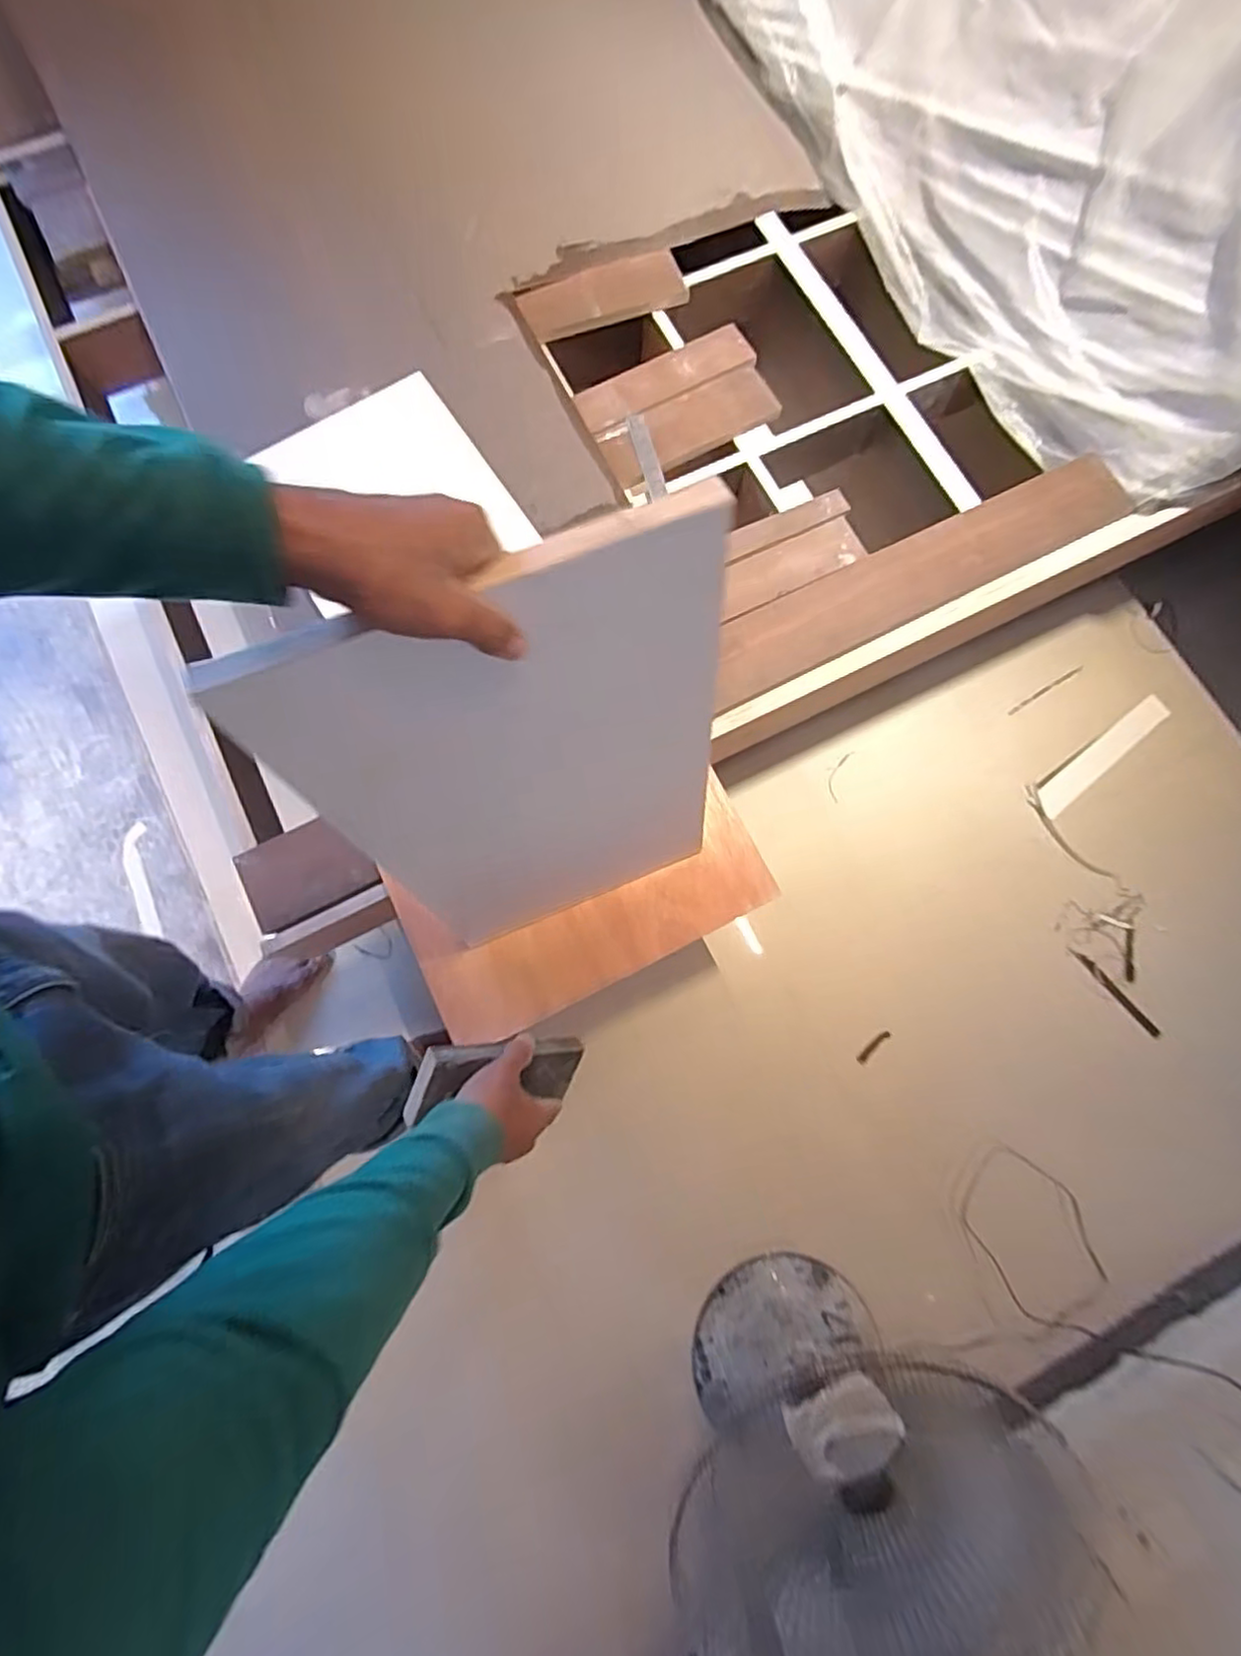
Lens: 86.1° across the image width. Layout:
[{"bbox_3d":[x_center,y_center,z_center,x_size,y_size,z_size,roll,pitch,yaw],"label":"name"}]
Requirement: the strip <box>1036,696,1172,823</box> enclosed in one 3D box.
[{"bbox_3d":[0.916,-0.137,1.268,0.326,0.009,0.052,-39,84,-6],"label":"strip"}]

